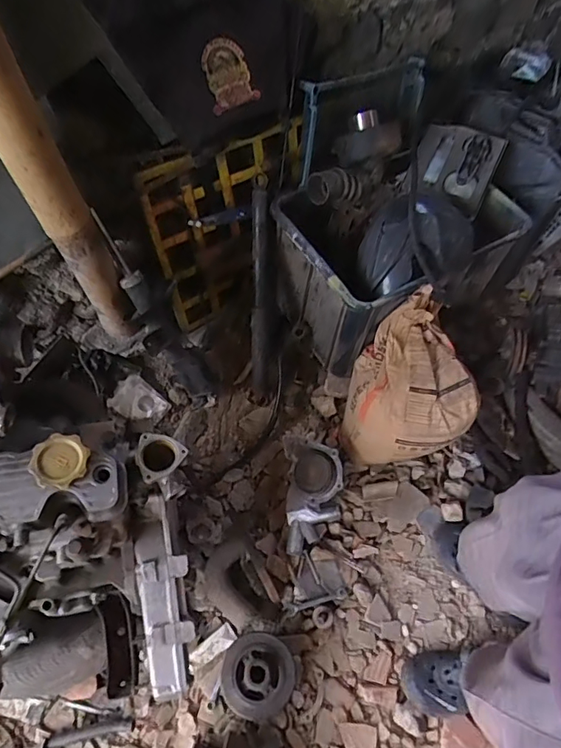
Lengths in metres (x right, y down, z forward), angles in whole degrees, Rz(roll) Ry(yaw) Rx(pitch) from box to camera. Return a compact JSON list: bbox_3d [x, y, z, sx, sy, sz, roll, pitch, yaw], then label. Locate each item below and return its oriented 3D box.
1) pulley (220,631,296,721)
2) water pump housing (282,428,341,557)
[{"bbox_3d":[-0.047,0.640,1.043,0.149,0.090,0.149,-1,62,2],"label":"pulley"},{"bbox_3d":[0.081,0.286,1.191,0.139,0.132,0.262,-5,62,0],"label":"water pump housing"}]

